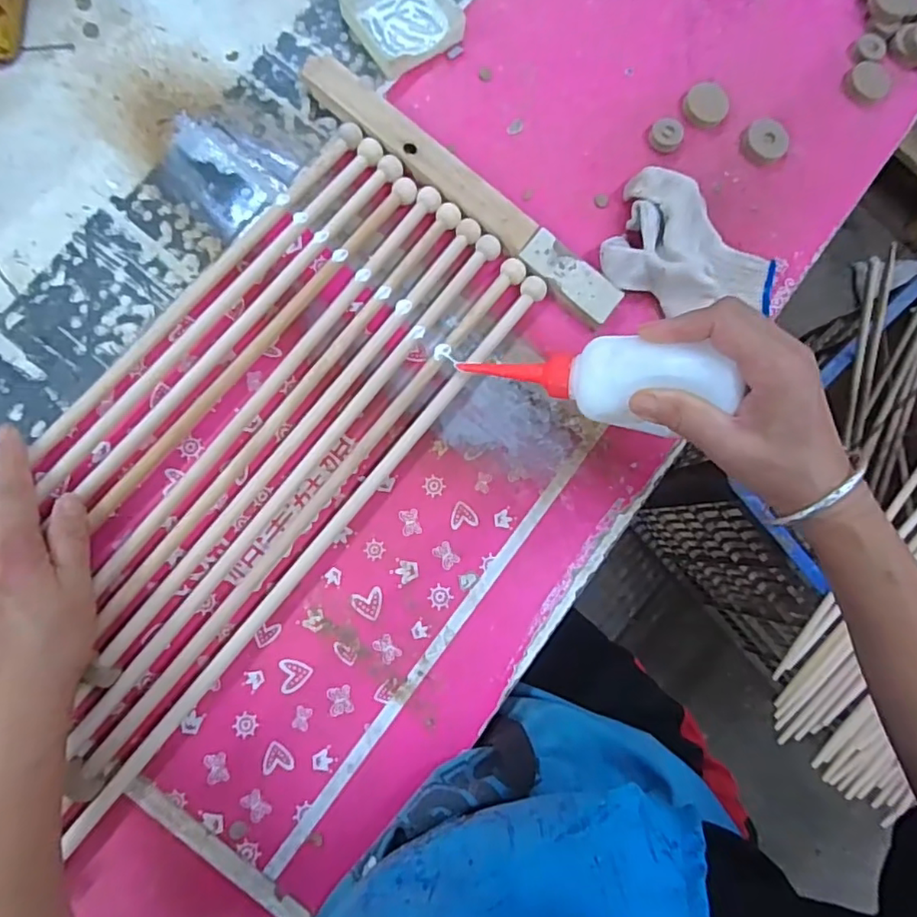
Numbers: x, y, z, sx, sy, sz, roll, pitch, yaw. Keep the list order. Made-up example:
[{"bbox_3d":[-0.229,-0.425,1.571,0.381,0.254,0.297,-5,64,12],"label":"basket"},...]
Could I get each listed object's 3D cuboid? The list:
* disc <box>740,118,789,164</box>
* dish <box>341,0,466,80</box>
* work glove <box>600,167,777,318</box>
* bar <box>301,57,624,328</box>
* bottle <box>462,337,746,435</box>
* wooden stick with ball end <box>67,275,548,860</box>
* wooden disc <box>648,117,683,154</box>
[{"bbox_3d":[0.253,-0.261,0.479,0.035,0.010,0.033,1,82,-6],"label":"disc"},{"bbox_3d":[-0.043,-0.350,0.463,0.080,0.014,0.073,-36,87,-10],"label":"dish"},{"bbox_3d":[0.180,-0.155,0.448,0.132,0.034,0.103,25,80,-2],"label":"work glove"},{"bbox_3d":[0.003,-0.202,0.445,0.288,0.019,0.033,39,80,0],"label":"bar"},{"bbox_3d":[0.085,-0.049,0.377,0.172,0.040,0.049,6,80,30],"label":"bottle"},{"bbox_3d":[-0.156,0.133,0.380,0.017,0.020,0.692,40,80,0],"label":"wooden stick with ball end"},{"bbox_3d":[0.169,-0.263,0.473,0.026,0.009,0.027,1,82,-6],"label":"wooden disc"}]

